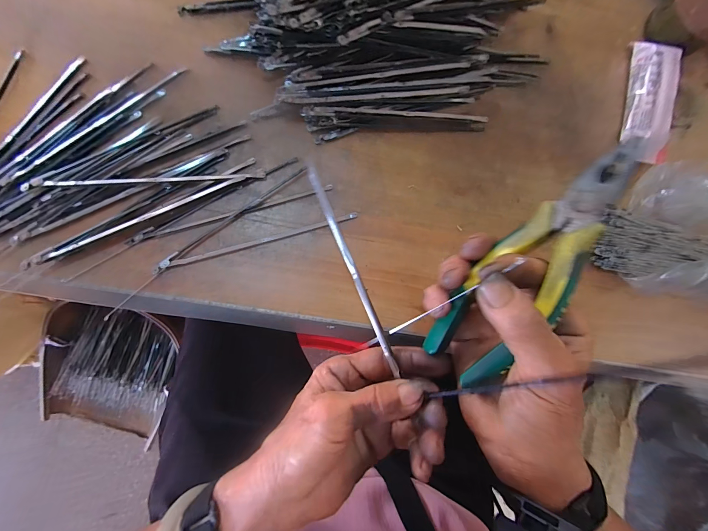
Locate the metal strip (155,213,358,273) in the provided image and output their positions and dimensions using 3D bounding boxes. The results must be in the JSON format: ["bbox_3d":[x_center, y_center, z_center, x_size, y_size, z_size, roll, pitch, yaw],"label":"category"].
[{"bbox_3d":[-0.088,-0.024,0.280,0.187,0.006,0.008,-17,89,-7],"label":"metal strip"}]

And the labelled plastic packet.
[{"bbox_3d":[0.318,-0.178,0.321,0.035,0.032,0.129,5,87,-7],"label":"labelled plastic packet"}]

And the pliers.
[{"bbox_3d":[0.100,0.003,0.167,0.038,0.027,0.150,39,108,-4],"label":"pliers"}]

